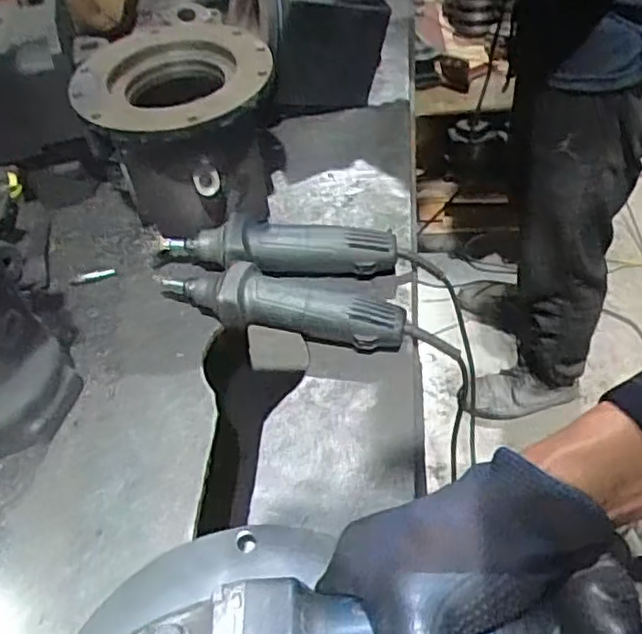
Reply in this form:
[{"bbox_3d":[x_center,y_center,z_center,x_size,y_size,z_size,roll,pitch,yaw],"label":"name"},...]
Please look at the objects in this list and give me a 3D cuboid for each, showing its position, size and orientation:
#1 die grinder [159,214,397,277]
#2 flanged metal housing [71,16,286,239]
[{"bbox_3d":[-0.053,-0.071,0.771,0.278,0.069,0.060,-4,49,2],"label":"die grinder"},{"bbox_3d":[-0.166,-0.217,0.813,0.213,0.190,0.208,-5,49,2],"label":"flanged metal housing"}]

